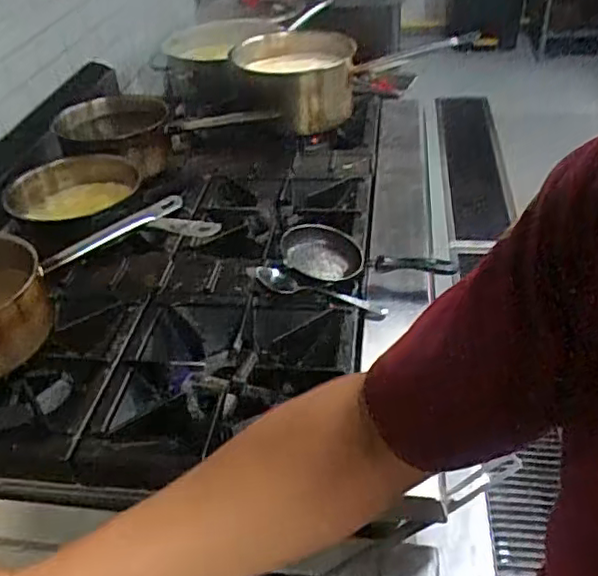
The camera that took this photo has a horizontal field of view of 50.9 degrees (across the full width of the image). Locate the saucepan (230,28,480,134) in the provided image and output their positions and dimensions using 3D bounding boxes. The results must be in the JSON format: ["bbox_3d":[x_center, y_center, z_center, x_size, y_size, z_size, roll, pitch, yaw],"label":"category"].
[{"bbox_3d":[0.083,-0.443,1.298,0.382,0.155,0.277,-17,39,-14],"label":"saucepan"}]

